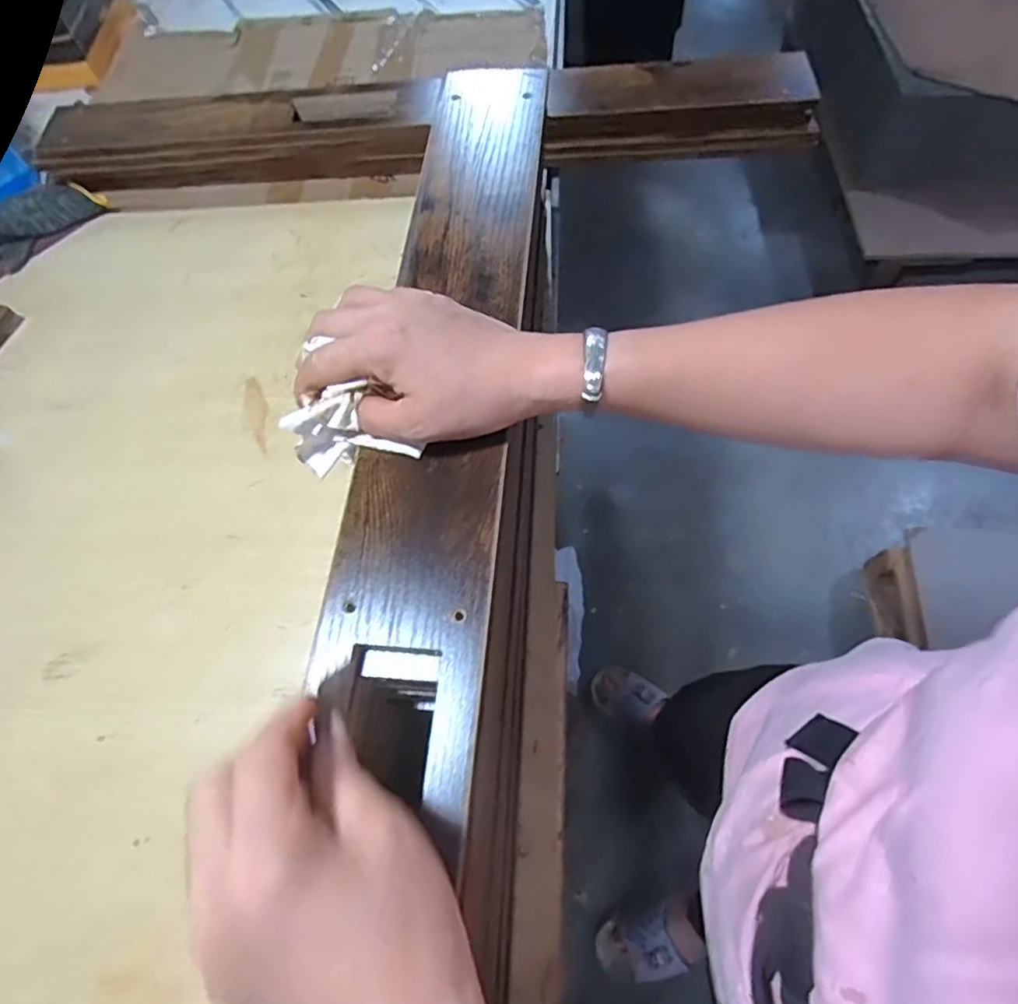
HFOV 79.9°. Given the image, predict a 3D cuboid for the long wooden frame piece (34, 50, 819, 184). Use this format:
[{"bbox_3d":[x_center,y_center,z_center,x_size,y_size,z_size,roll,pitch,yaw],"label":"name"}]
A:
[{"bbox_3d":[-0.101,-0.439,0.716,0.899,0.082,0.100,-1,65,2],"label":"long wooden frame piece"}]

